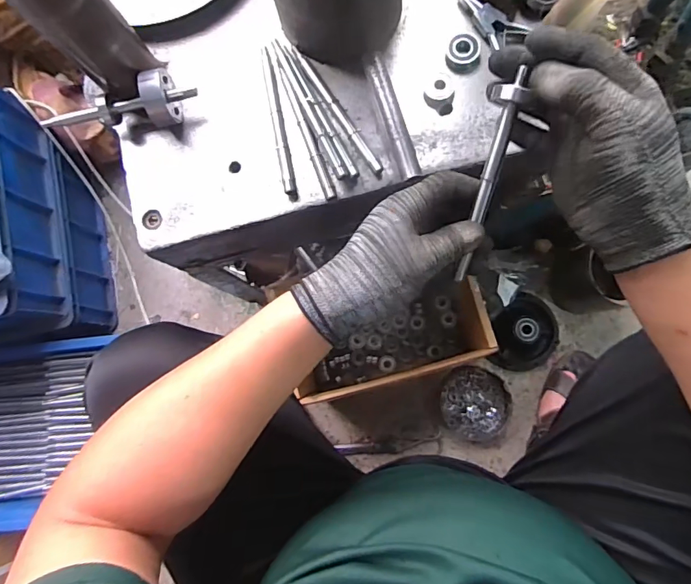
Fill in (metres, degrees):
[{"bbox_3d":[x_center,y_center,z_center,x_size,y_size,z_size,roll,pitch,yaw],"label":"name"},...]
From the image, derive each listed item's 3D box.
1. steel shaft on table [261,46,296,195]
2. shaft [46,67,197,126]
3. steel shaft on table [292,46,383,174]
[{"bbox_3d":[-0.071,-0.180,0.479,0.010,0.008,0.162,-12,81,3],"label":"steel shaft on table"},{"bbox_3d":[-0.223,-0.193,0.474,0.144,0.047,0.055,-5,82,4],"label":"shaft"},{"bbox_3d":[-0.008,-0.188,0.475,0.012,0.014,0.163,-33,81,0],"label":"steel shaft on table"}]

